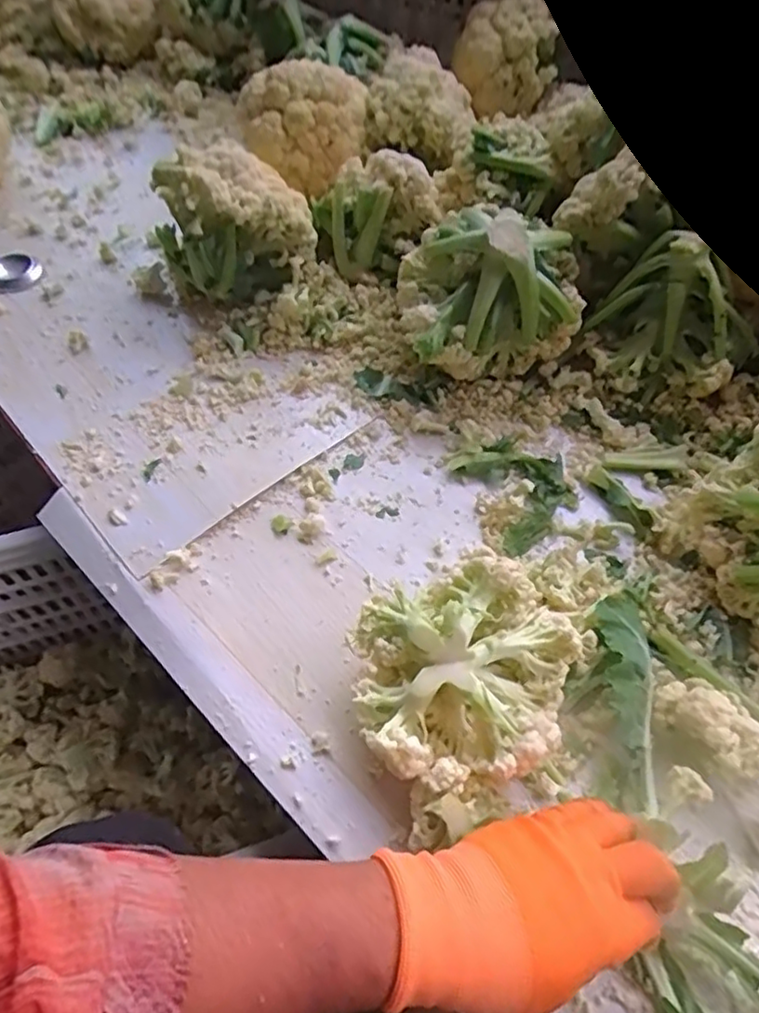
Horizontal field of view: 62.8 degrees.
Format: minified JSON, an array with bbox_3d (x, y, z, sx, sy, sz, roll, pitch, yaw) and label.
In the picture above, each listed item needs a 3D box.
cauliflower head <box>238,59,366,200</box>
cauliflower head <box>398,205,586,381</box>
[{"bbox_3d":[-0.088,-0.432,0.710,0.141,0.099,0.099,3,56,1],"label":"cauliflower head"},{"bbox_3d":[0.103,-0.208,0.604,0.164,0.148,0.129,-11,59,-7],"label":"cauliflower head"}]

